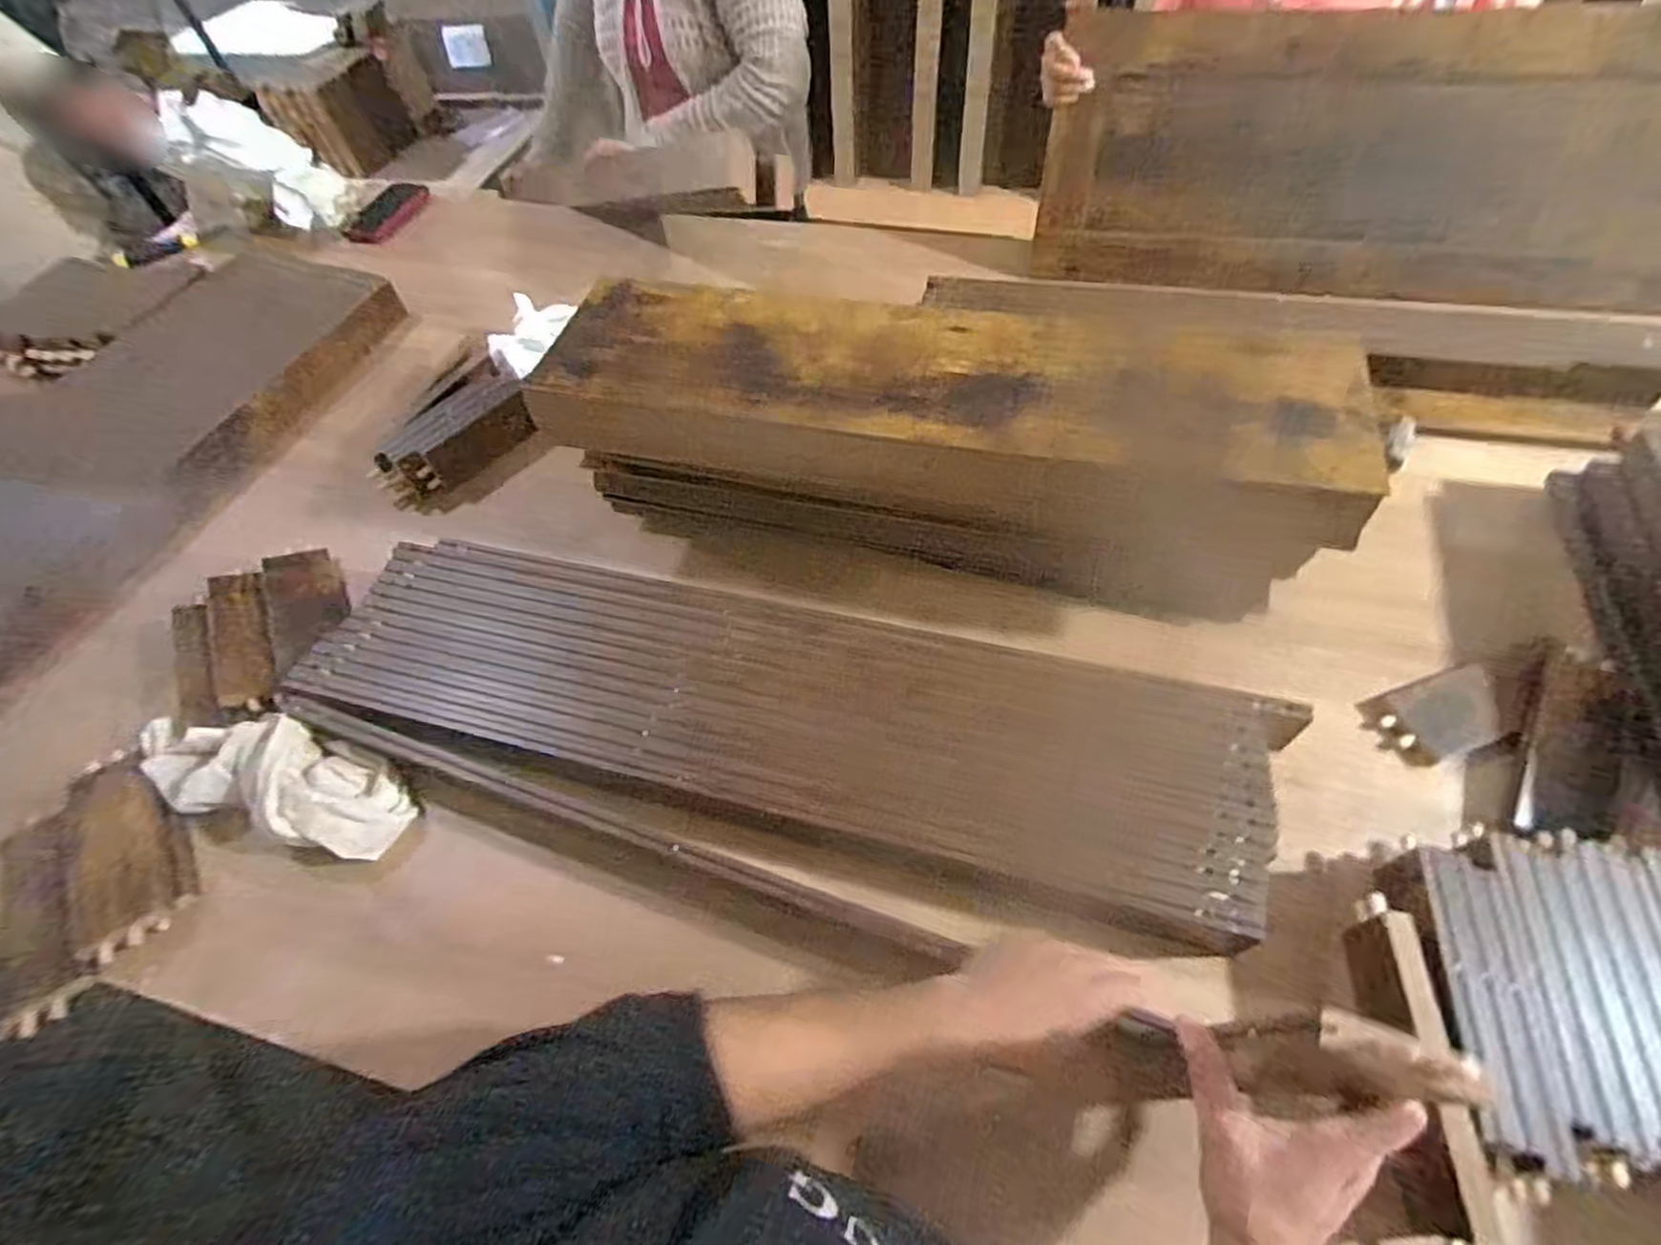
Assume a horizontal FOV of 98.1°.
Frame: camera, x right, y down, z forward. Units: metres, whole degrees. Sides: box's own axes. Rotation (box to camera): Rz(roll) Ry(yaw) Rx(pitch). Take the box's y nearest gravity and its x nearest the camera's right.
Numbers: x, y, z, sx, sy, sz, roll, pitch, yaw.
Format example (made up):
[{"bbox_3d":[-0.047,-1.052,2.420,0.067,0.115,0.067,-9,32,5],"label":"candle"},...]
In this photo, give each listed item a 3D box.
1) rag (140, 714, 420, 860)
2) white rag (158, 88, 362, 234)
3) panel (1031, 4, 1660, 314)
[{"bbox_3d":[-0.495,0.139,0.641,0.255,0.058,0.093,9,57,10],"label":"rag"},{"bbox_3d":[-0.870,-0.705,1.106,0.066,0.269,0.125,22,97,18],"label":"white rag"},{"bbox_3d":[0.698,-0.567,0.896,0.816,0.296,0.038,9,39,10],"label":"panel"}]

